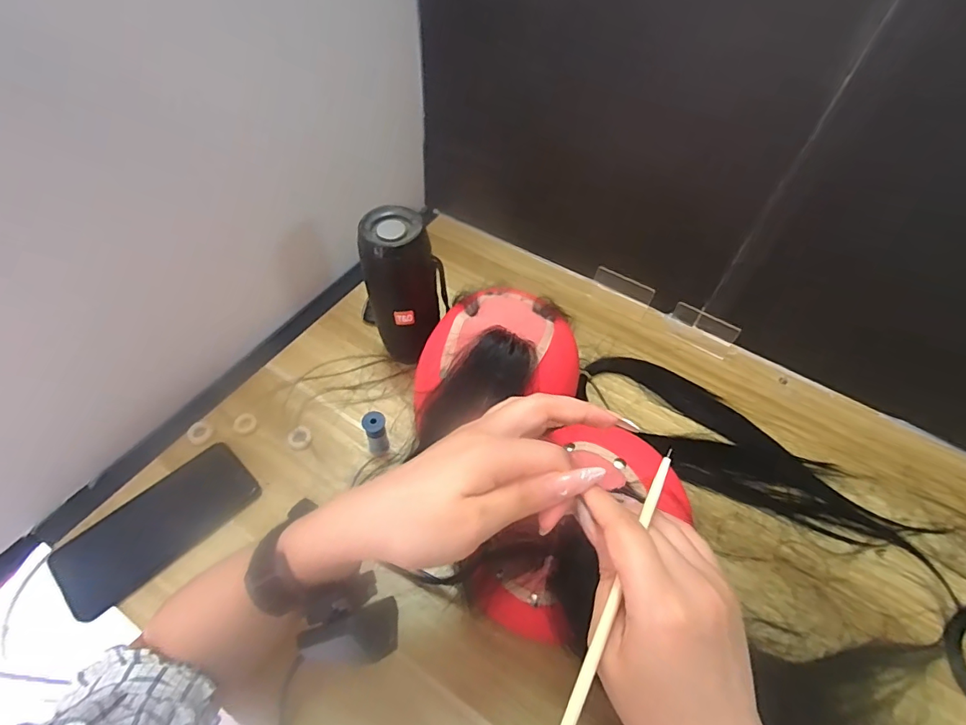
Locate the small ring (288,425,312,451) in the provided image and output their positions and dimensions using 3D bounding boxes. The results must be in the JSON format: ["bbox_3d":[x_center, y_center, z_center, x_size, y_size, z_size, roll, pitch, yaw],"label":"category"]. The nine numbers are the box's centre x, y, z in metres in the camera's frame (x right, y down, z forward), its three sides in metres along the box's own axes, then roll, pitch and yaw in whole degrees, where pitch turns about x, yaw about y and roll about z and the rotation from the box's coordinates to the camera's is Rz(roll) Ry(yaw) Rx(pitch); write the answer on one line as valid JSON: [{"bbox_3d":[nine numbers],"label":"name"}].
[{"bbox_3d":[-0.192,0.077,0.493,0.025,0.008,0.023,2,53,-3],"label":"small ring"}]

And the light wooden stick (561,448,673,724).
[{"bbox_3d":[0.056,0.123,0.219,0.006,0.004,0.181,24,72,13],"label":"light wooden stick"}]

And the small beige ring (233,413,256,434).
[{"bbox_3d":[-0.251,0.063,0.499,0.022,0.004,0.025,-36,63,-27],"label":"small beige ring"}]

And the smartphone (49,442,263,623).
[{"bbox_3d":[-0.297,0.148,0.438,0.080,0.009,0.161,40,60,23],"label":"smartphone"}]

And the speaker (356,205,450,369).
[{"bbox_3d":[-0.083,-0.064,0.503,0.075,0.184,0.063,21,55,12],"label":"speaker"}]

